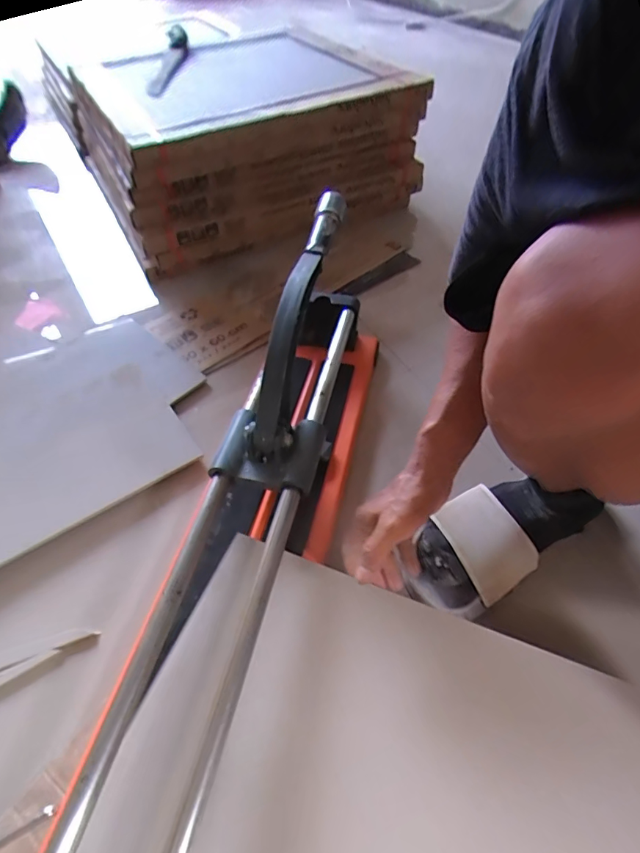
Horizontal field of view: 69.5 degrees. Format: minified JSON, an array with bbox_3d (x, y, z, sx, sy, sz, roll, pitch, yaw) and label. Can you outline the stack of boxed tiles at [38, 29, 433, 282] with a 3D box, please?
[{"bbox_3d":[-0.203,-0.660,1.054,0.629,0.243,0.653,-23,54,-16],"label":"stack of boxed tiles"}]

